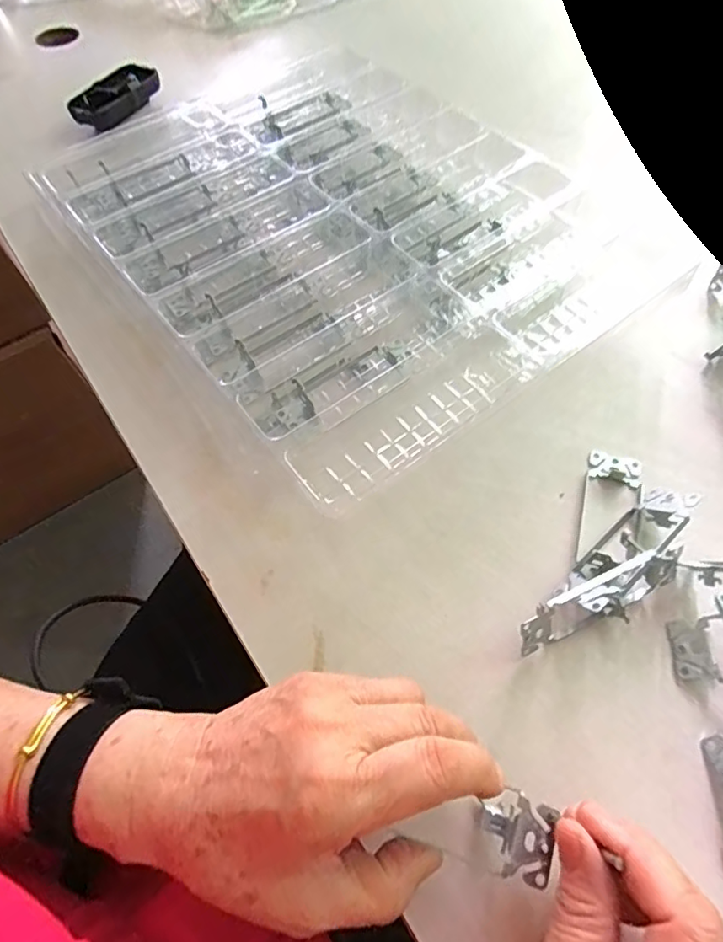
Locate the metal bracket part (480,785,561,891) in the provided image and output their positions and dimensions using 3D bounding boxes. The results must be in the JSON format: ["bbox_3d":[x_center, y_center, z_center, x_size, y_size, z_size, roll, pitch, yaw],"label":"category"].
[{"bbox_3d":[0.073,0.171,0.245,0.030,0.015,0.035,10,63,9],"label":"metal bracket part"}]

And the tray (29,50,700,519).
[{"bbox_3d":[-0.019,-0.215,0.452,0.362,0.054,0.458,-38,65,-18],"label":"tray"}]

